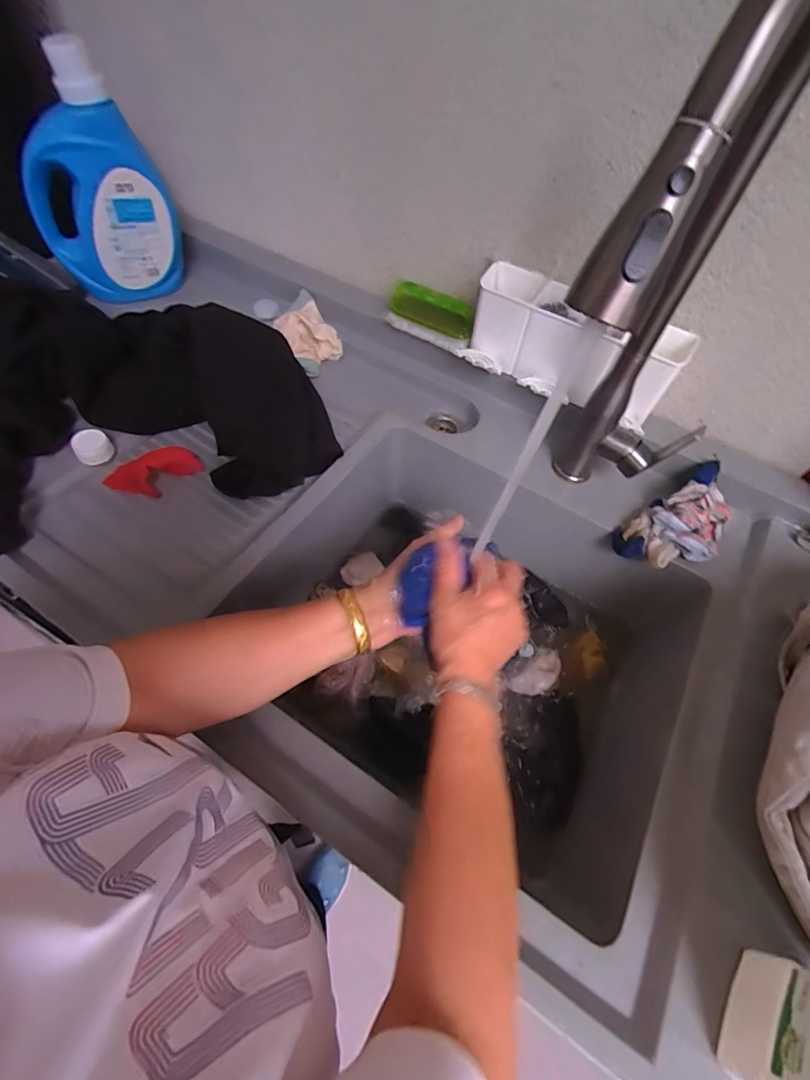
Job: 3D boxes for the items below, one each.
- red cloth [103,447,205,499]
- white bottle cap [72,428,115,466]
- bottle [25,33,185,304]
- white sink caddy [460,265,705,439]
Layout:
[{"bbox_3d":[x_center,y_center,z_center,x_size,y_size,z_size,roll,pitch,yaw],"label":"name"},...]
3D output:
[{"bbox_3d":[-0.308,-0.083,0.562,0.107,0.025,0.049,-26,63,-19],"label":"red cloth"},{"bbox_3d":[-0.388,-0.115,0.570,0.041,0.026,0.039,2,57,-3],"label":"white bottle cap"},{"bbox_3d":[-0.445,-0.504,0.660,0.183,0.269,0.098,-27,63,-20],"label":"bottle"},{"bbox_3d":[0.199,-0.239,0.576,0.262,0.102,0.091,34,61,16],"label":"white sink caddy"}]

